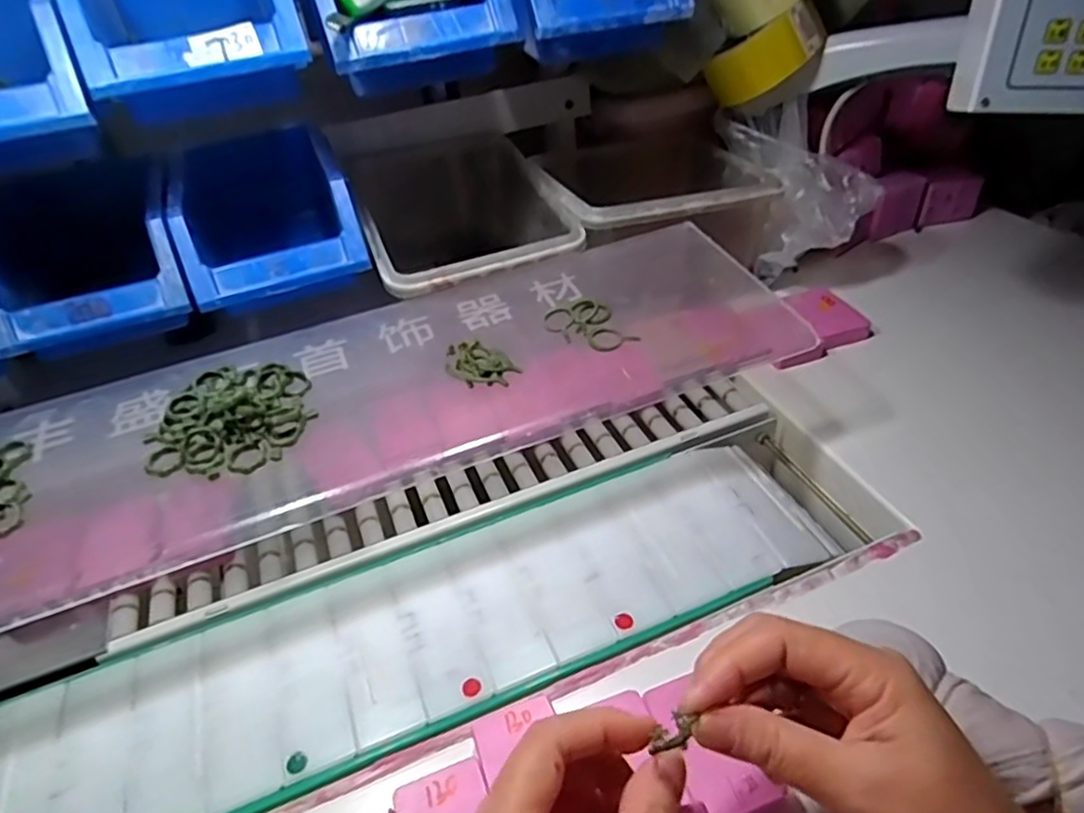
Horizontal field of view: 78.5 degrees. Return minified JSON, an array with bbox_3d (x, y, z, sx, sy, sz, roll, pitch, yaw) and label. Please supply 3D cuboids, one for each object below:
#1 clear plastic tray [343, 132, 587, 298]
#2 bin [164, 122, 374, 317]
[{"bbox_3d":[-0.072,-0.150,0.598,0.160,0.113,0.231,-17,42,-13],"label":"clear plastic tray"},{"bbox_3d":[-0.220,-0.154,0.529,0.124,0.073,0.188,-19,42,-15],"label":"bin"}]

